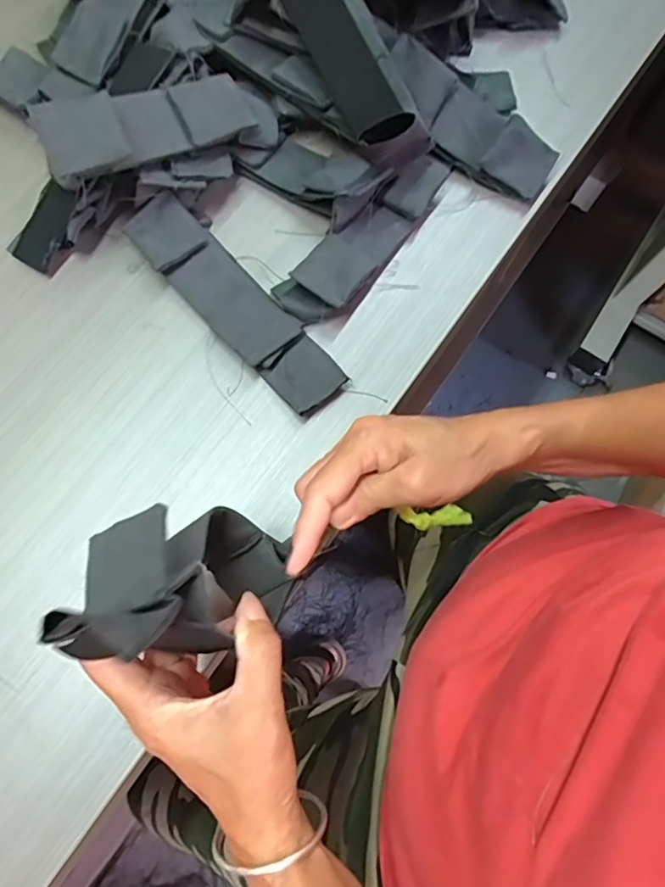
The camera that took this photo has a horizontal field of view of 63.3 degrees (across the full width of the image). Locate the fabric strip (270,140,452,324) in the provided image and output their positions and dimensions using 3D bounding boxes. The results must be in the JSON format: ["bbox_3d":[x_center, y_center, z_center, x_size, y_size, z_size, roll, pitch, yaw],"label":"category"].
[{"bbox_3d":[0.028,-0.155,0.405,0.047,0.022,0.165,41,77,9],"label":"fabric strip"}]

